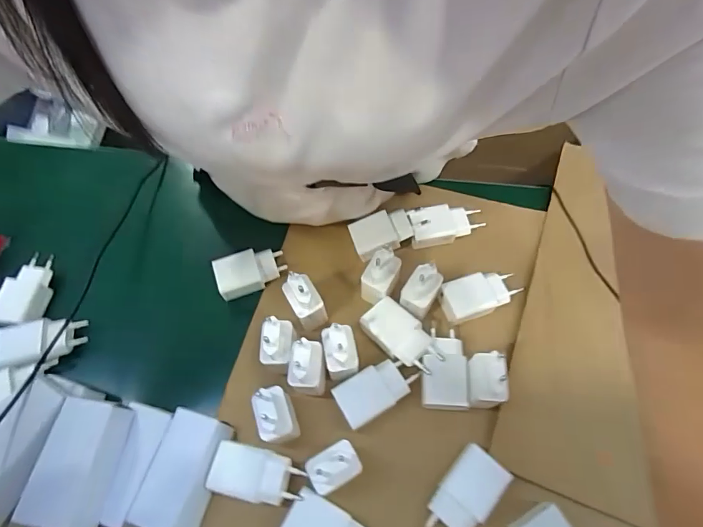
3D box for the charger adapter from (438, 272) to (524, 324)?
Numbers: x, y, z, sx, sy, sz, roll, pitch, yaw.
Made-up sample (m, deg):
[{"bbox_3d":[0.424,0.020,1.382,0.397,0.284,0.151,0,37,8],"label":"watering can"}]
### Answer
[{"bbox_3d":[0.129,0.032,0.425,0.074,0.025,0.039,-20,65,-7],"label":"charger adapter"}]

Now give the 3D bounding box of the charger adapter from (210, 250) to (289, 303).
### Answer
[{"bbox_3d":[-0.107,0.006,0.445,0.071,0.023,0.039,-26,66,-10],"label":"charger adapter"}]

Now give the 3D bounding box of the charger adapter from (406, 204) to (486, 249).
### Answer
[{"bbox_3d":[0.103,-0.042,0.458,0.082,0.025,0.042,-12,64,-3],"label":"charger adapter"}]

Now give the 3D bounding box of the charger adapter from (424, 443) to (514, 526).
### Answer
[{"bbox_3d":[0.089,0.187,0.338,0.039,0.021,0.075,39,71,19],"label":"charger adapter"}]

